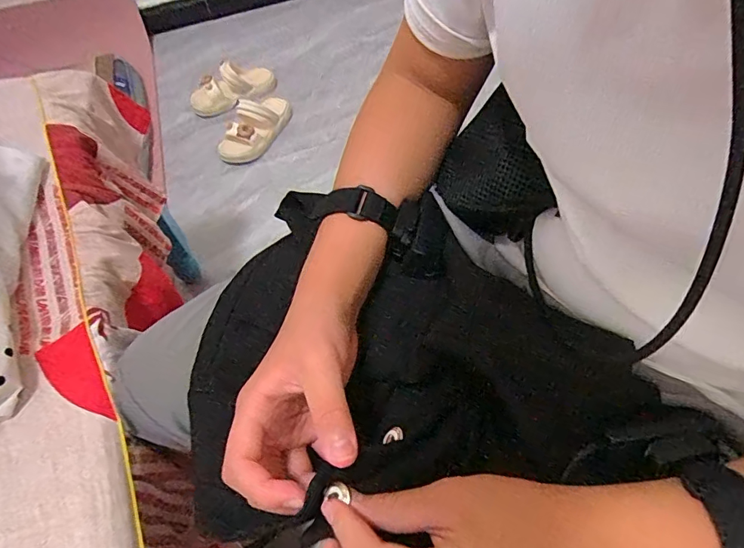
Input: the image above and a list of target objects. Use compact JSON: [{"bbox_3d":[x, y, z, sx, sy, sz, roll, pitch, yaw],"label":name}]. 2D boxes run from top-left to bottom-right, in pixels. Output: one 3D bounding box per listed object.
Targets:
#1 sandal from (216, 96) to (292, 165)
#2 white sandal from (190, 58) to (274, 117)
[{"bbox_3d":[-0.310,-0.393,1.228,0.095,0.097,0.235,24,62,17],"label":"sandal"},{"bbox_3d":[-0.395,-0.536,1.305,0.249,0.061,0.100,-31,61,-15],"label":"white sandal"}]

